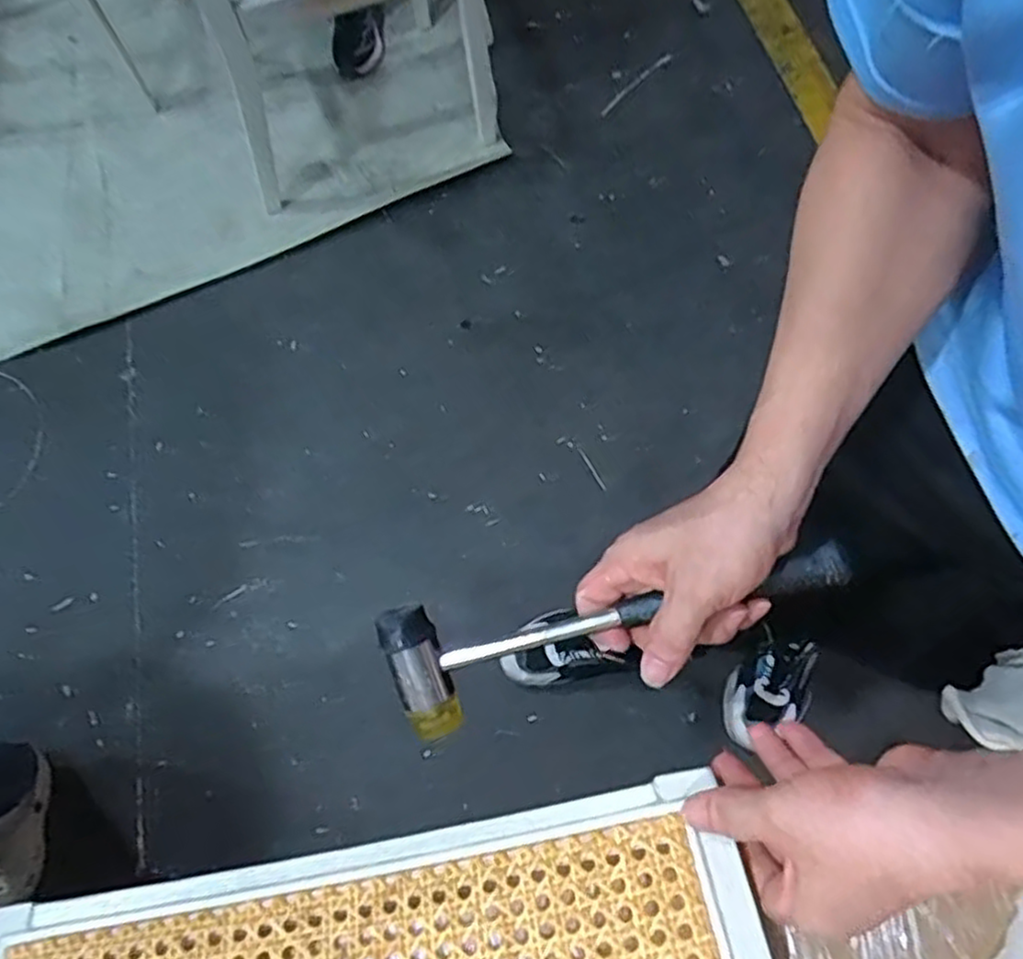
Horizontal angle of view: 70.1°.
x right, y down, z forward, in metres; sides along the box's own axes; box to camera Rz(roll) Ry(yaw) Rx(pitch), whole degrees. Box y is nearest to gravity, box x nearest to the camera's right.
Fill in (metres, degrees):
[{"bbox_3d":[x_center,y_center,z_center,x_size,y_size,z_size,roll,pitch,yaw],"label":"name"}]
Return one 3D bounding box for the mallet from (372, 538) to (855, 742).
[{"bbox_3d":[0.059,0.082,0.442,0.277,0.040,0.077,-18,72,6],"label":"mallet"}]

